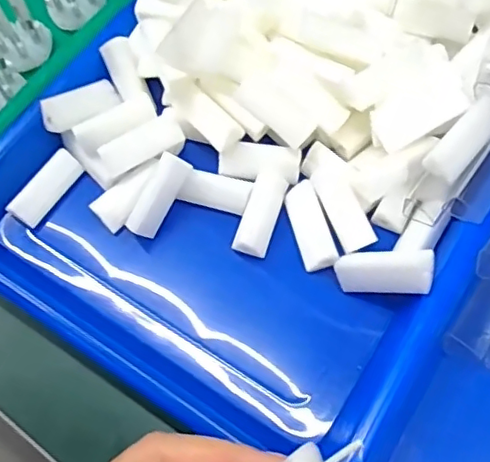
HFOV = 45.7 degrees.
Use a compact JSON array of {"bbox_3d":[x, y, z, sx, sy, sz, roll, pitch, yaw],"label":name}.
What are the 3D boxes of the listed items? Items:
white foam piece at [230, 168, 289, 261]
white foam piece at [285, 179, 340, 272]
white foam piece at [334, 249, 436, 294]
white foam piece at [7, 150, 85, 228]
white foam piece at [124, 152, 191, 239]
[{"bbox_3d":[0.009,-0.009,0.313,0.018,0.010,0.047,17,67,10],"label":"white foam piece"},{"bbox_3d":[0.035,-0.003,0.308,0.018,0.011,0.048,-15,65,-4],"label":"white foam piece"},{"bbox_3d":[0.067,0.021,0.281,0.046,0.016,0.020,-5,60,34],"label":"white foam piece"},{"bbox_3d":[-0.113,-0.024,0.331,0.019,0.006,0.047,43,69,-20],"label":"white foam piece"},{"bbox_3d":[-0.047,-0.019,0.314,0.016,0.013,0.046,29,90,15],"label":"white foam piece"}]

